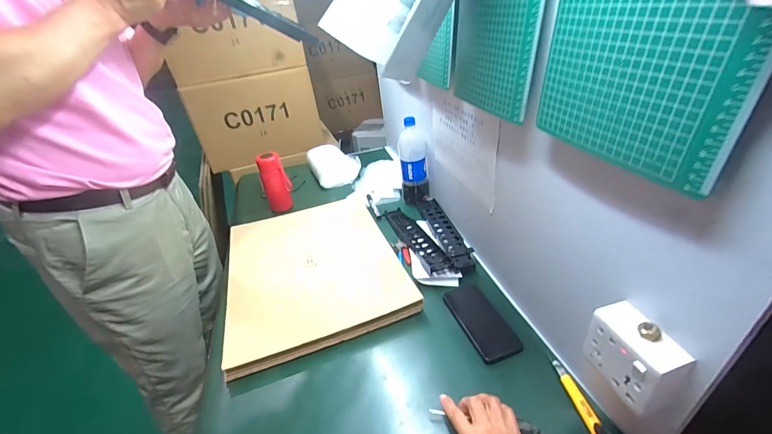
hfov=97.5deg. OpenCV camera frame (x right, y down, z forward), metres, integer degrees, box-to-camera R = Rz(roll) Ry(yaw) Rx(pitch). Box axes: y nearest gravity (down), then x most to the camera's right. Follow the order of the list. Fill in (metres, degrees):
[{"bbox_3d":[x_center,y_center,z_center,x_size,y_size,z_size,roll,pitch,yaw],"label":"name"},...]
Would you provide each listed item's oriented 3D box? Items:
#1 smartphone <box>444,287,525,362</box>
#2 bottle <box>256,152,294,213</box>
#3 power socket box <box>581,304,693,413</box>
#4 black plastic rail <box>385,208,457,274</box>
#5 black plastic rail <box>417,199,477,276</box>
[{"bbox_3d":[0.182,0.201,0.662,0.083,0.015,0.174,-15,34,-12],"label":"smartphone"},{"bbox_3d":[-0.337,-0.104,1.032,0.067,0.170,0.062,18,40,32],"label":"bottle"},{"bbox_3d":[0.281,0.160,0.388,0.048,0.088,0.092,-16,34,-14],"label":"power socket box"},{"bbox_3d":[0.071,0.047,0.852,0.061,0.033,0.304,-16,34,-14],"label":"black plastic rail"},{"bbox_3d":[0.149,0.029,0.871,0.059,0.023,0.318,-10,33,-6],"label":"black plastic rail"}]

